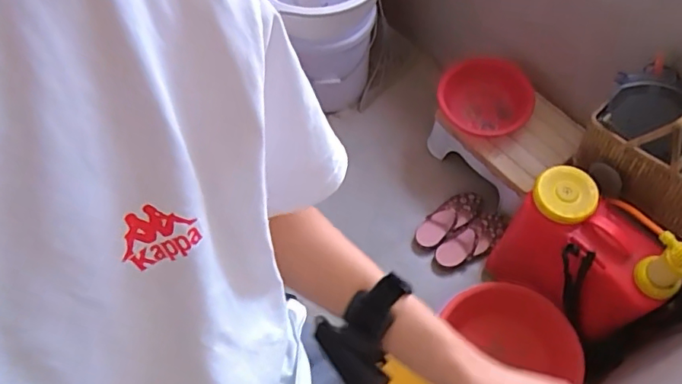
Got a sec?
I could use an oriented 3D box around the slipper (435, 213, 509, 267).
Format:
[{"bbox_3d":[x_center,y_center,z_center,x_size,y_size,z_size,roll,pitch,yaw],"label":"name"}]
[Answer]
[{"bbox_3d":[0.371,0.134,1.510,0.229,0.058,0.103,-27,64,-12],"label":"slipper"}]

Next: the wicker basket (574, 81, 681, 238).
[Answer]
[{"bbox_3d":[0.678,-0.106,1.084,0.299,0.217,0.245,39,70,20],"label":"wicker basket"}]

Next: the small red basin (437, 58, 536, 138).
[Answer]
[{"bbox_3d":[0.380,-0.260,1.426,0.225,0.077,0.226,-1,62,2],"label":"small red basin"}]

